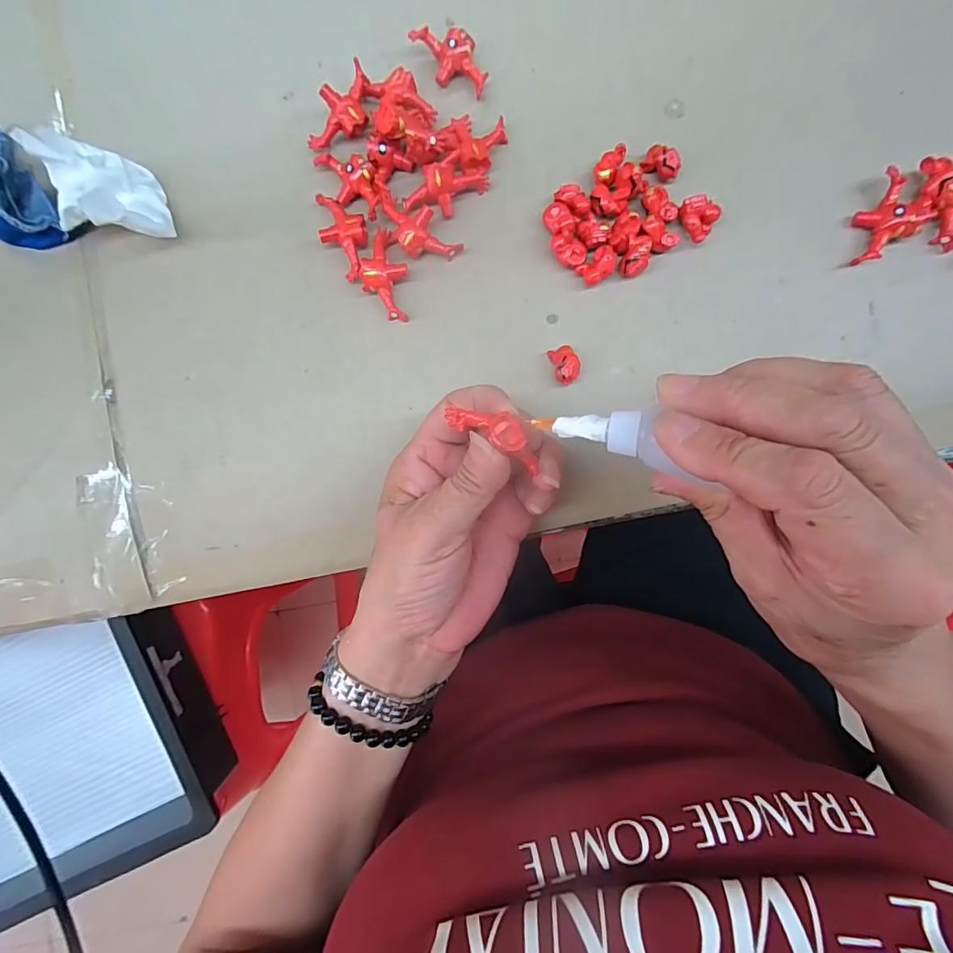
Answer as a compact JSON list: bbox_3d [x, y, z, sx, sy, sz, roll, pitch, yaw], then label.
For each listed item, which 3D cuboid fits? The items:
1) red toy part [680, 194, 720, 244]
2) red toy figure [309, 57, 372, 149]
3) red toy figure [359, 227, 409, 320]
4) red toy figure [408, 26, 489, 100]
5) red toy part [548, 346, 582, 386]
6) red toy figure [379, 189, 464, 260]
[{"bbox_3d":[0.118,-0.139,0.258,0.020,0.011,0.017,41,91,3],"label":"red toy part"},{"bbox_3d":[-0.073,-0.200,0.265,0.047,0.018,0.023,-44,87,1],"label":"red toy figure"},{"bbox_3d":[-0.050,-0.112,0.263,0.023,0.015,0.047,3,89,3],"label":"red toy figure"},{"bbox_3d":[-0.012,-0.231,0.267,0.025,0.013,0.043,-33,87,1],"label":"red toy figure"},{"bbox_3d":[0.049,-0.060,0.262,0.014,0.013,0.022,-14,88,2],"label":"red toy part"},{"bbox_3d":[-0.034,-0.136,0.264,0.051,0.015,0.024,44,91,3],"label":"red toy figure"}]

